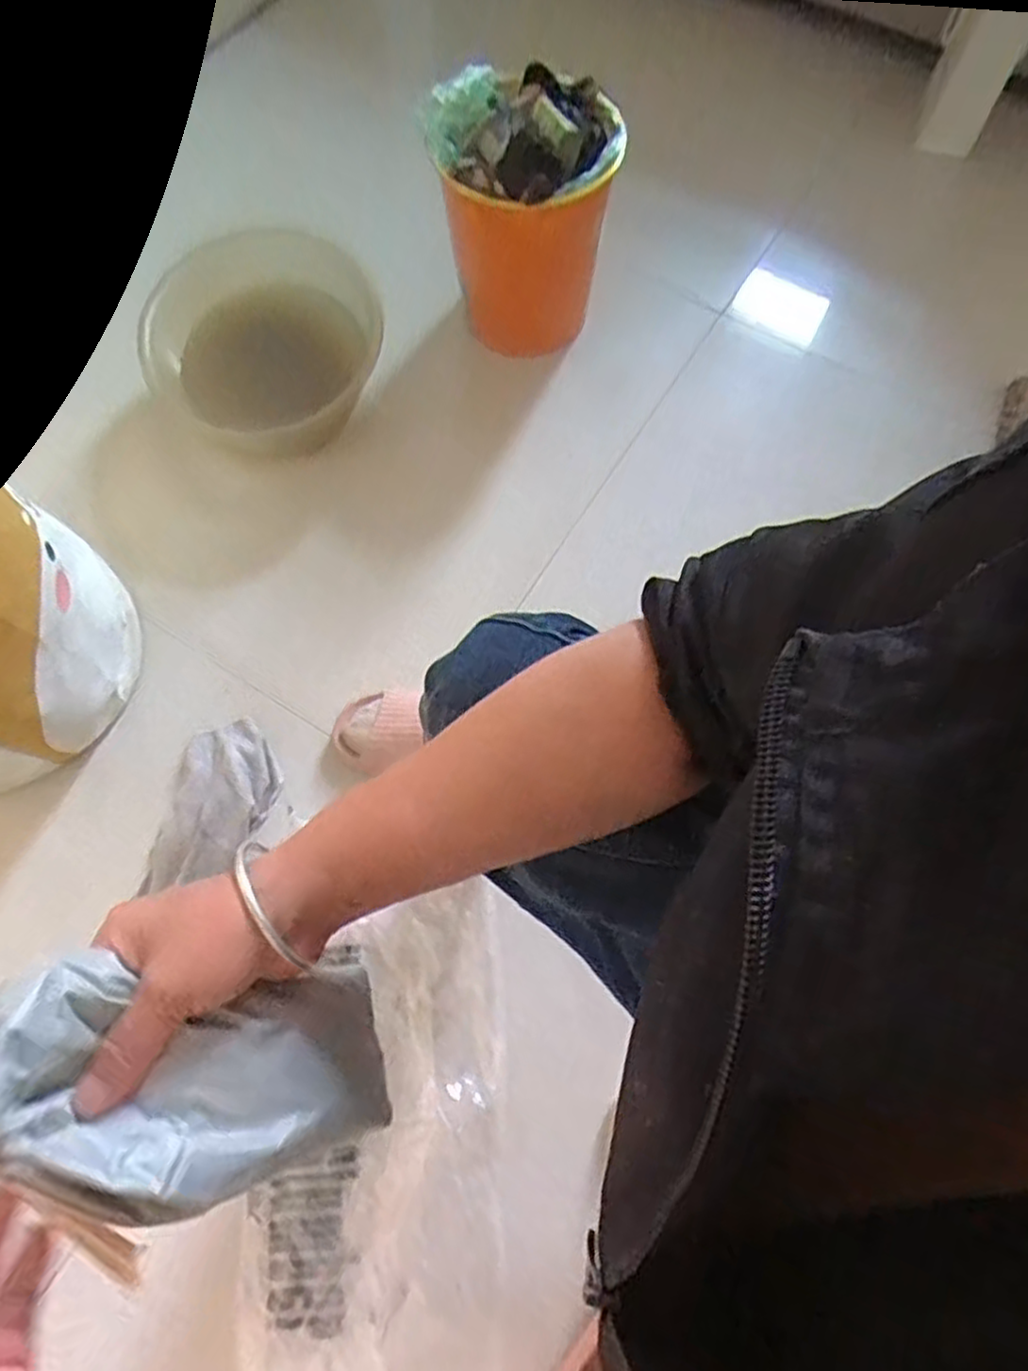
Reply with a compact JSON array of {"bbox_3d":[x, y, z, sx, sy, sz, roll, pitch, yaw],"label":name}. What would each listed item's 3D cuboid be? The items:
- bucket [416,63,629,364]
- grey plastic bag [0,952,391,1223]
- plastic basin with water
[{"bbox_3d":[0.013,-0.622,0.976,0.226,0.250,0.223,0,70,0],"label":"bucket"},{"bbox_3d":[-0.138,0.155,0.292,0.053,0.214,0.081,-5,66,36],"label":"grey plastic bag"},{"bbox_3d":[-0.320,-0.453,0.983,0.277,0.115,0.260,0,70,0],"label":"plastic basin with water"}]

